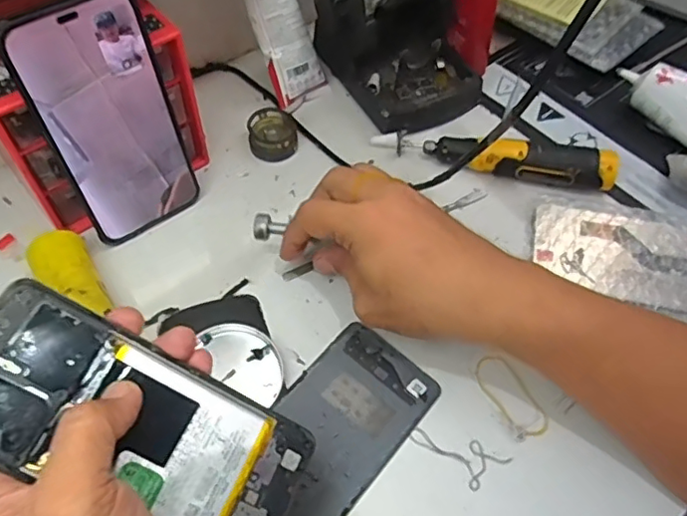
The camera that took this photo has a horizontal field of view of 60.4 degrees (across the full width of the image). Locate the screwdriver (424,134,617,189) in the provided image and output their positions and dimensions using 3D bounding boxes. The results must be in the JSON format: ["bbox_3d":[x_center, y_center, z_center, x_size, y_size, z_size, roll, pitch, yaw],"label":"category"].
[{"bbox_3d":[0.137,-0.073,0.457,0.142,0.026,0.029,7,56,2],"label":"screwdriver"}]

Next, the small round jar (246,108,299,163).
[{"bbox_3d":[-0.057,-0.099,0.475,0.038,0.018,0.043,-2,56,-4],"label":"small round jar"}]

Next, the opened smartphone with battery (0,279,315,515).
[{"bbox_3d":[-0.091,0.076,0.263,0.155,0.004,0.072,34,62,-13],"label":"opened smartphone with battery"}]

